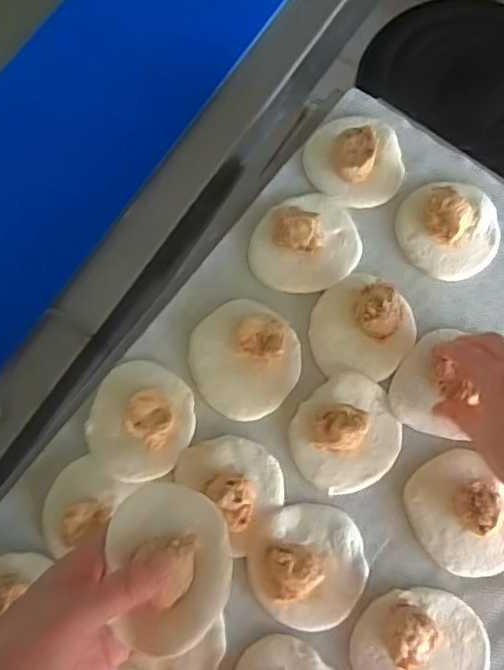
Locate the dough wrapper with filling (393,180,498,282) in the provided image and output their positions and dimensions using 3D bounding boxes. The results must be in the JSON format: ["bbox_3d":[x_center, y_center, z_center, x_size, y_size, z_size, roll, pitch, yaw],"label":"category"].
[{"bbox_3d":[0.174,-0.094,0.502,0.085,0.036,0.083,0,78,-1],"label":"dough wrapper with filling"}]

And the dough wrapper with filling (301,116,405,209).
[{"bbox_3d":[0.092,-0.160,0.517,0.086,0.035,0.083,0,78,-1],"label":"dough wrapper with filling"}]

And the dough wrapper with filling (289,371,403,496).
[{"bbox_3d":[0.078,0.079,0.466,0.091,0.030,0.084,0,78,-1],"label":"dough wrapper with filling"}]

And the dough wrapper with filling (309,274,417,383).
[{"bbox_3d":[0.094,-0.007,0.484,0.085,0.032,0.089,0,78,-1],"label":"dough wrapper with filling"}]

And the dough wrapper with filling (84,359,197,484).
[{"bbox_3d":[-0.091,0.069,0.471,0.082,0.030,0.092,17,78,3],"label":"dough wrapper with filling"}]

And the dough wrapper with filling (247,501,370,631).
[{"bbox_3d":[0.044,0.178,0.444,0.090,0.029,0.090,0,78,-1],"label":"dough wrapper with filling"}]

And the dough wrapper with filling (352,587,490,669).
[{"bbox_3d":[0.129,0.236,0.430,0.098,0.025,0.083,8,78,1],"label":"dough wrapper with filling"}]

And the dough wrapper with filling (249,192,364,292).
[{"bbox_3d":[0.047,-0.082,0.501,0.094,0.033,0.085,-38,81,-8],"label":"dough wrapper with filling"}]

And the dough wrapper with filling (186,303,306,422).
[{"bbox_3d":[-0.007,0.017,0.485,0.090,0.037,0.094,0,78,-1],"label":"dough wrapper with filling"}]

